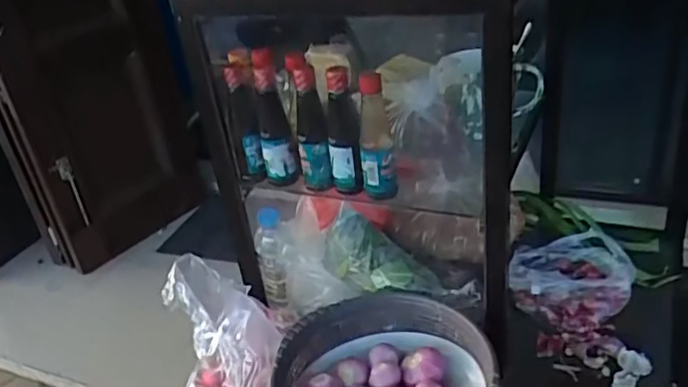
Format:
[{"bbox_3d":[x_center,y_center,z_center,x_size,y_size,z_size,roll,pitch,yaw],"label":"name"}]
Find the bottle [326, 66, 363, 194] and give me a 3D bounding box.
[{"bbox_3d":[-0.002,-0.078,0.745,0.037,0.158,0.050,-6,30,3],"label":"bottle"}]

